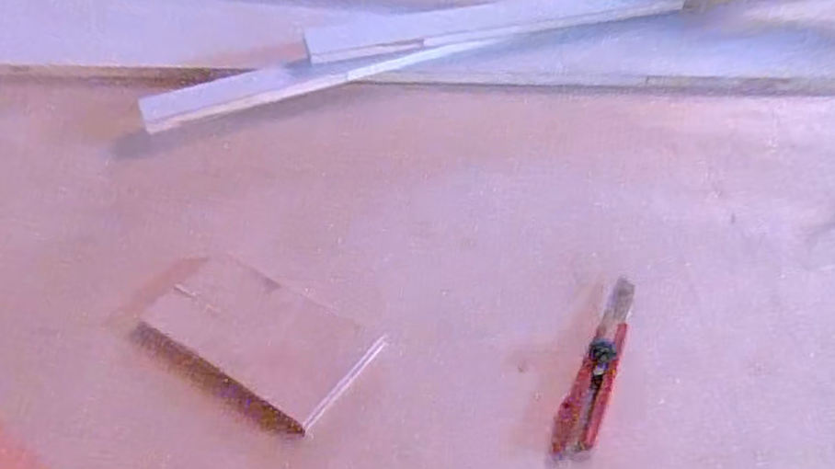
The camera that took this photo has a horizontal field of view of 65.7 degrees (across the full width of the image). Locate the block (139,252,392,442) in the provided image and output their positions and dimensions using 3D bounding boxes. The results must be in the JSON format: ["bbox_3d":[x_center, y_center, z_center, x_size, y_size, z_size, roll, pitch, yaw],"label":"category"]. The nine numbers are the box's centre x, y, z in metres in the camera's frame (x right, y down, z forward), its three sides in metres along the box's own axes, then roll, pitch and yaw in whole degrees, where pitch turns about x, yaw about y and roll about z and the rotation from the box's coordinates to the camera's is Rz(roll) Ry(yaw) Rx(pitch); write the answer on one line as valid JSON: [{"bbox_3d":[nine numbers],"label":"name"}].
[{"bbox_3d":[-0.138,0.082,0.562,0.200,0.022,0.104,23,53,24],"label":"block"}]

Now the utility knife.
[{"bbox_3d":[0.145,0.101,0.515,0.031,0.015,0.171,17,48,19],"label":"utility knife"}]

